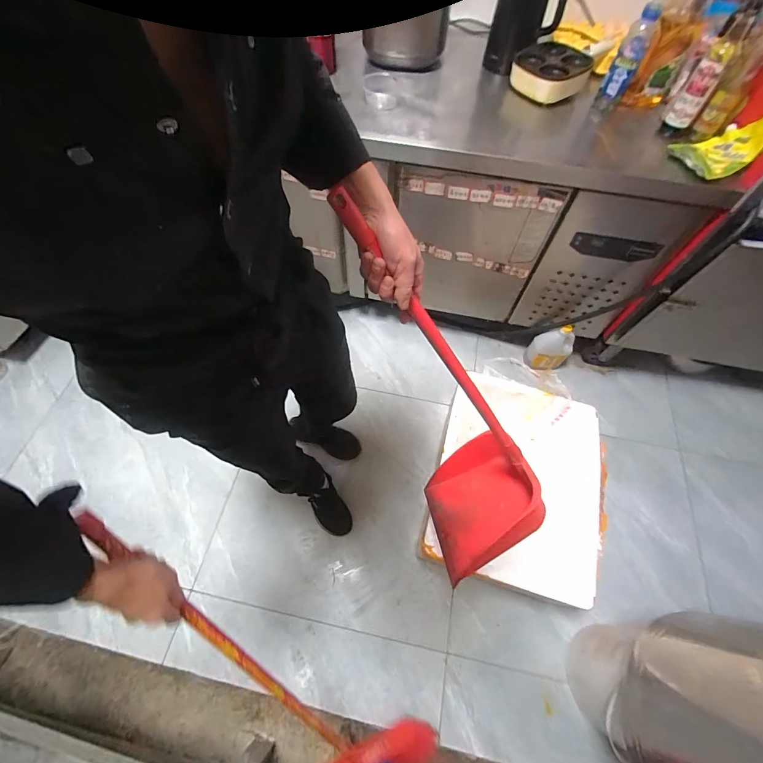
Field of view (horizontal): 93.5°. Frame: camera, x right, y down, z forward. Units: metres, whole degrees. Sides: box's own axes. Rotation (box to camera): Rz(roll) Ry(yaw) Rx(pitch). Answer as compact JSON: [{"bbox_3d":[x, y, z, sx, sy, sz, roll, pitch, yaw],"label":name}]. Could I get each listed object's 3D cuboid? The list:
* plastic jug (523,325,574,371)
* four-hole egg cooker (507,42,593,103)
[{"bbox_3d":[0.665,-0.127,1.422,0.147,0.235,0.101,36,66,17],"label":"plastic jug"},{"bbox_3d":[0.465,-0.876,1.011,0.199,0.068,0.185,1,61,-1],"label":"four-hole egg cooker"}]

